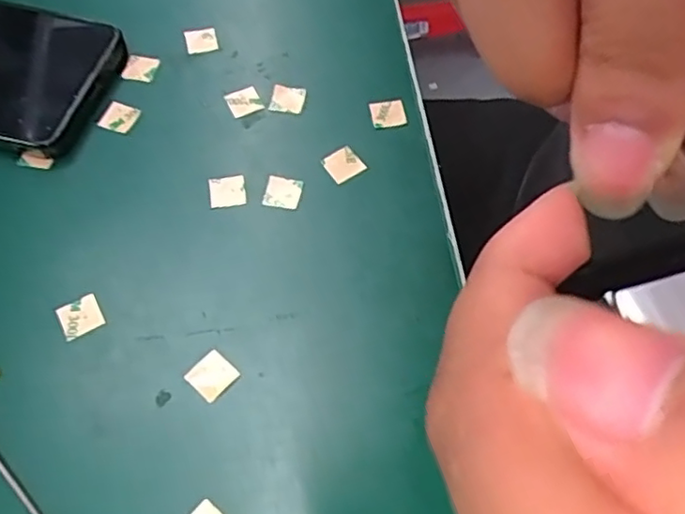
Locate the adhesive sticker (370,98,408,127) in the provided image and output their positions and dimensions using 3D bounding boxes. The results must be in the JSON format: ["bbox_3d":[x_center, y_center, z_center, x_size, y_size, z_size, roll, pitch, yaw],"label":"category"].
[{"bbox_3d":[0.021,-0.067,0.300,0.016,0.004,0.014,-7,72,-4],"label":"adhesive sticker"}]

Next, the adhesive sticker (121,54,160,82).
[{"bbox_3d":[-0.099,-0.093,0.315,0.017,0.005,0.014,9,61,7],"label":"adhesive sticker"}]

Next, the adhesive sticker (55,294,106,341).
[{"bbox_3d":[-0.104,0.024,0.253,0.016,0.004,0.015,-27,69,-8],"label":"adhesive sticker"}]

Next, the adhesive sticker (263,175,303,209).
[{"bbox_3d":[-0.026,-0.029,0.278,0.015,0.004,0.014,8,61,7],"label":"adhesive sticker"}]

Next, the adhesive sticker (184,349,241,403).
[{"bbox_3d":[-0.049,0.044,0.240,0.016,0.004,0.015,39,69,21],"label":"adhesive sticker"}]

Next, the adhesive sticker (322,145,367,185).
[{"bbox_3d":[0.001,-0.041,0.286,0.015,0.004,0.015,-33,73,-10],"label":"adhesive sticker"}]

